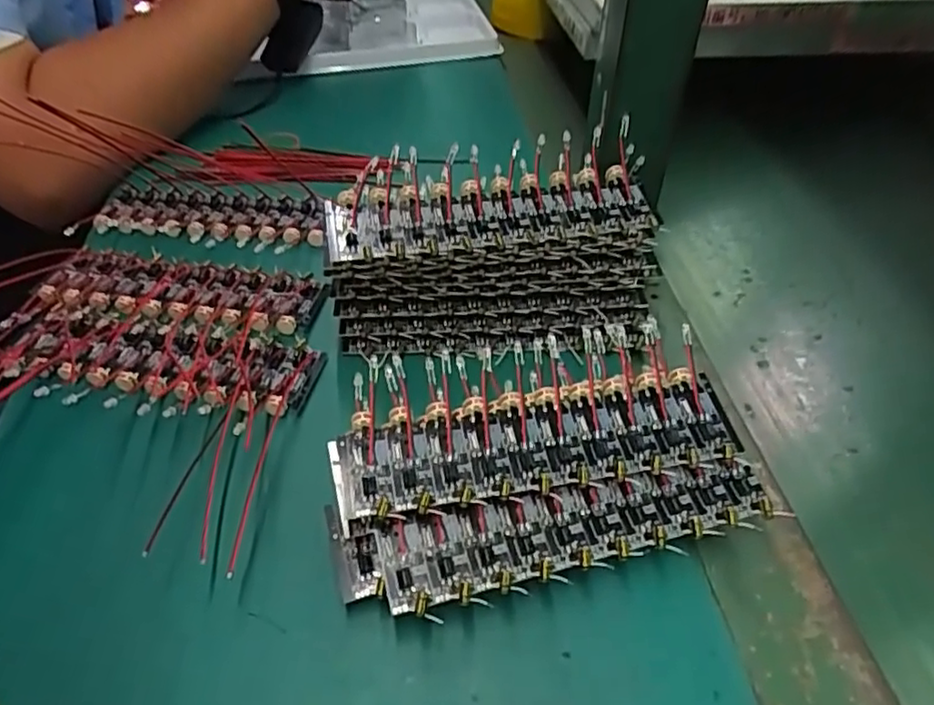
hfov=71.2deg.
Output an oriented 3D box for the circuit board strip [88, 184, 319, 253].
[{"bbox_3d":[-0.165,-0.088,0.420,0.148,0.011,0.057,7,44,6],"label":"circuit board strip"}]

